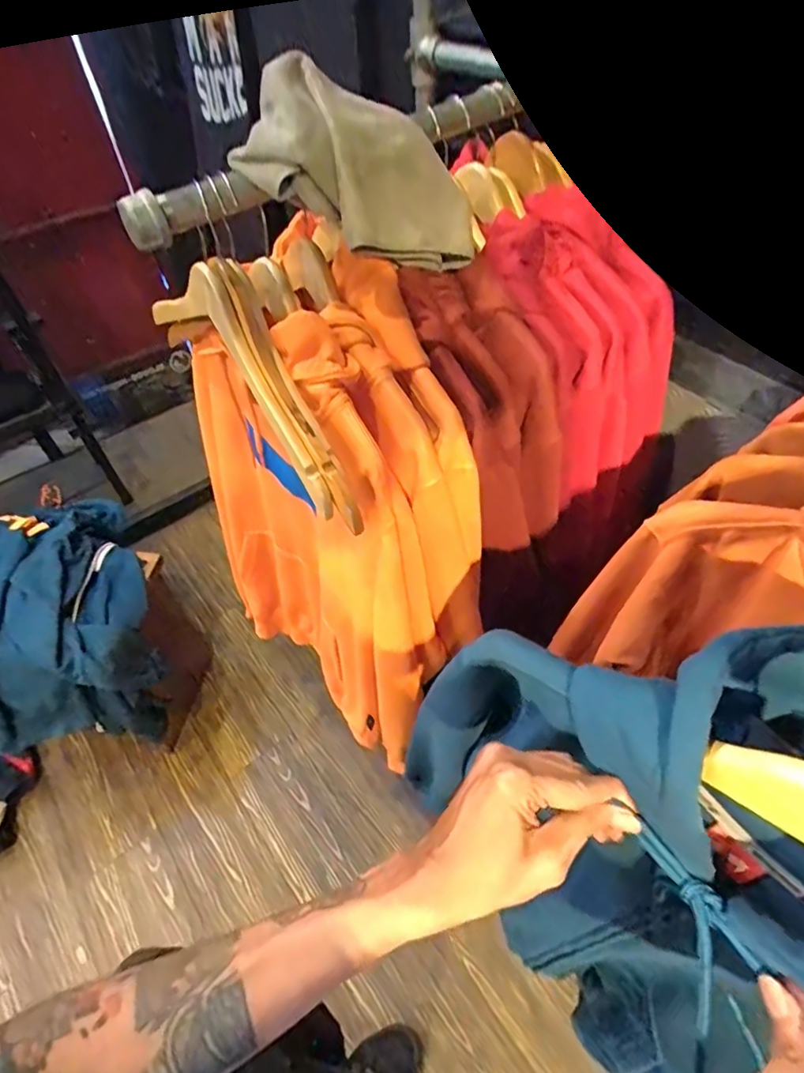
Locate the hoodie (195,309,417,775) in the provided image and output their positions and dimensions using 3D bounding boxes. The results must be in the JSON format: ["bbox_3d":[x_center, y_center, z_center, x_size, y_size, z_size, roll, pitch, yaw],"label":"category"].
[{"bbox_3d":[-0.140,0.019,0.830,0.084,0.693,0.431,-35,56,-23],"label":"hoodie"}]

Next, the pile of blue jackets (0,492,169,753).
[{"bbox_3d":[-0.801,0.192,1.234,0.477,0.312,0.548,-21,52,-13],"label":"pile of blue jackets"}]

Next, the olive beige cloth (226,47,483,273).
[{"bbox_3d":[-0.035,-0.339,0.542,0.204,0.152,0.138,4,51,7],"label":"olive beige cloth"}]

